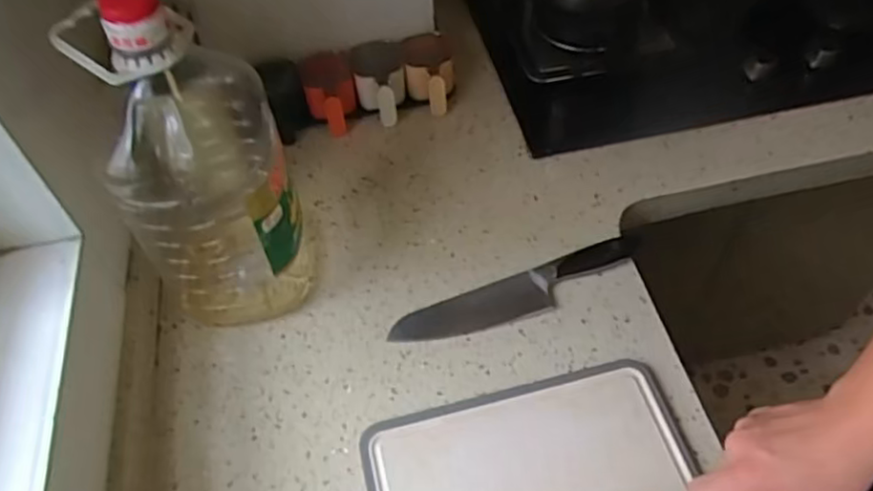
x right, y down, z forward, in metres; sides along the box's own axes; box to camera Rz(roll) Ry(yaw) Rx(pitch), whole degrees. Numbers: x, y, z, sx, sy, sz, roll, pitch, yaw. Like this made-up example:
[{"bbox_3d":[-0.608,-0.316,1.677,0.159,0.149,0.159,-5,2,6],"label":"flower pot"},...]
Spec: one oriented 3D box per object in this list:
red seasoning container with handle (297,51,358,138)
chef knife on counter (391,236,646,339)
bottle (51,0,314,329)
[{"bbox_3d":[-0.139,-0.199,0.881,0.064,0.069,0.104,-13,53,-6],"label":"red seasoning container with handle"},{"bbox_3d":[0.087,0.049,0.714,0.275,0.022,0.052,-18,54,-10],"label":"chef knife on counter"},{"bbox_3d":[-0.216,-0.079,0.630,0.133,0.338,0.159,-16,53,-8],"label":"bottle"}]

